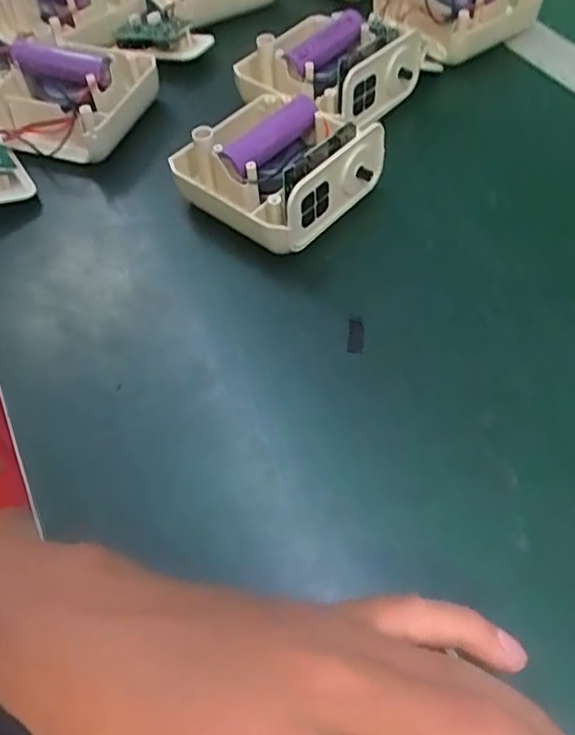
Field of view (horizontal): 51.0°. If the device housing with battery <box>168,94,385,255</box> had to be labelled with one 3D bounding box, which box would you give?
[{"bbox_3d":[-0.009,-0.116,0.345,0.097,0.049,0.085,34,63,23],"label":"device housing with battery"}]

